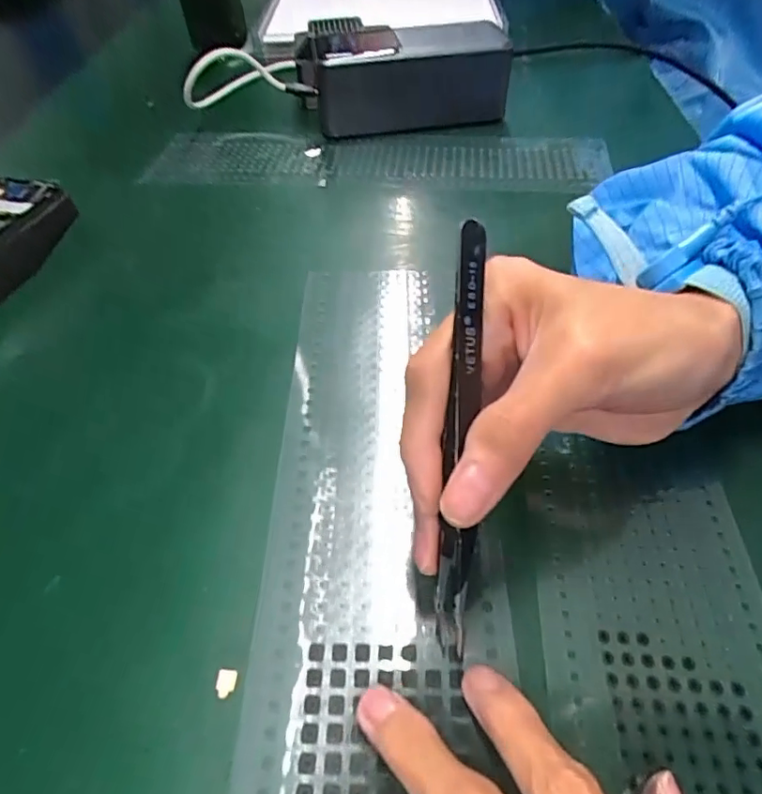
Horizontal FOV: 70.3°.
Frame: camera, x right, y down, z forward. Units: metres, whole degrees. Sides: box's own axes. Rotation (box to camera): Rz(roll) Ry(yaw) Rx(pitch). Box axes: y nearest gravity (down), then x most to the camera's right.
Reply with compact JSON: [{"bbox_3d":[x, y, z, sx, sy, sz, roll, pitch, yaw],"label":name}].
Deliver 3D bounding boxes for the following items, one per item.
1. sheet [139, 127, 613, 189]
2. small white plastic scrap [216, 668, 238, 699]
[{"bbox_3d":[-0.001,-0.157,0.355,0.291,0.006,0.069,2,45,5],"label":"sheet"},{"bbox_3d":[-0.046,0.085,0.161,0.006,0.004,0.008,5,53,4],"label":"small white plastic scrap"}]

